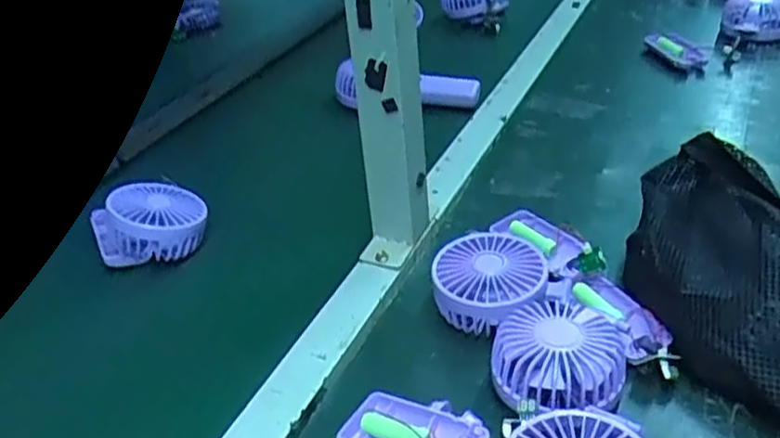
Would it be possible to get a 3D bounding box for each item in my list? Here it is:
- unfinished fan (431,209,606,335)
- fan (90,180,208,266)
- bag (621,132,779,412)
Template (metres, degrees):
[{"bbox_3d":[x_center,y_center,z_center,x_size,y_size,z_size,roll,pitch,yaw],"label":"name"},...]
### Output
[{"bbox_3d":[0.106,0.033,0.555,0.104,0.038,0.155,18,42,33],"label":"unfinished fan"},{"bbox_3d":[-0.226,0.006,0.656,0.088,0.063,0.097,6,34,-33],"label":"fan"},{"bbox_3d":[0.272,0.052,0.464,0.159,0.085,0.296,-23,37,-21],"label":"bag"}]

